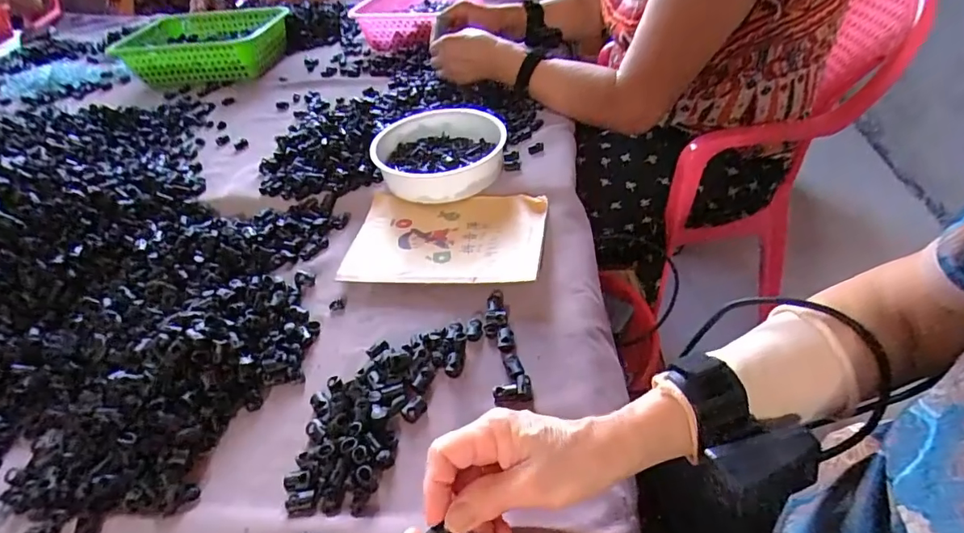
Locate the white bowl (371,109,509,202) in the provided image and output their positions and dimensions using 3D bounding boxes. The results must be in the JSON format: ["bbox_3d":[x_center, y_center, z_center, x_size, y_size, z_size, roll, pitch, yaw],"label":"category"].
[{"bbox_3d":[-0.052,-0.139,0.624,0.156,0.050,0.165,-4,42,4],"label":"white bowl"}]

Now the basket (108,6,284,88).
[{"bbox_3d":[-0.551,-0.427,0.980,0.332,0.098,0.198,2,43,10],"label":"basket"}]

